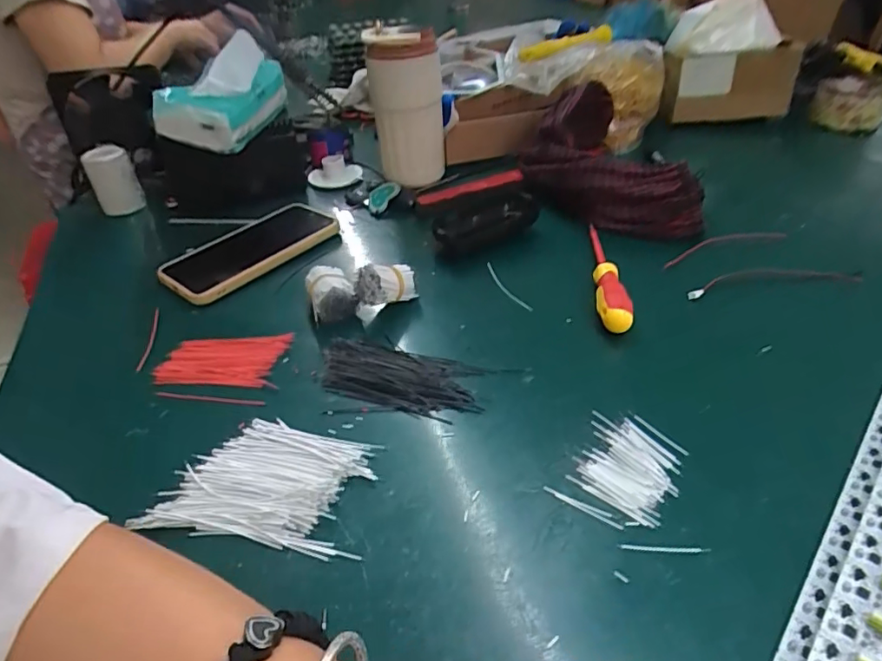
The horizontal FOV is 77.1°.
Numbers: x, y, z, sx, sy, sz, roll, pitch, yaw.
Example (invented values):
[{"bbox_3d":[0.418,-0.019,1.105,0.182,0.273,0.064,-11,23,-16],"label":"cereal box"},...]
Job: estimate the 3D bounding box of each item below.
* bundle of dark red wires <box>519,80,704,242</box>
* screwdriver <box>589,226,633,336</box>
[{"bbox_3d":[0.171,-0.184,0.591,0.157,0.091,0.200,-2,37,1],"label":"bundle of dark red wires"},{"bbox_3d":[0.144,-0.053,0.484,0.026,0.023,0.161,2,38,7],"label":"screwdriver"}]

